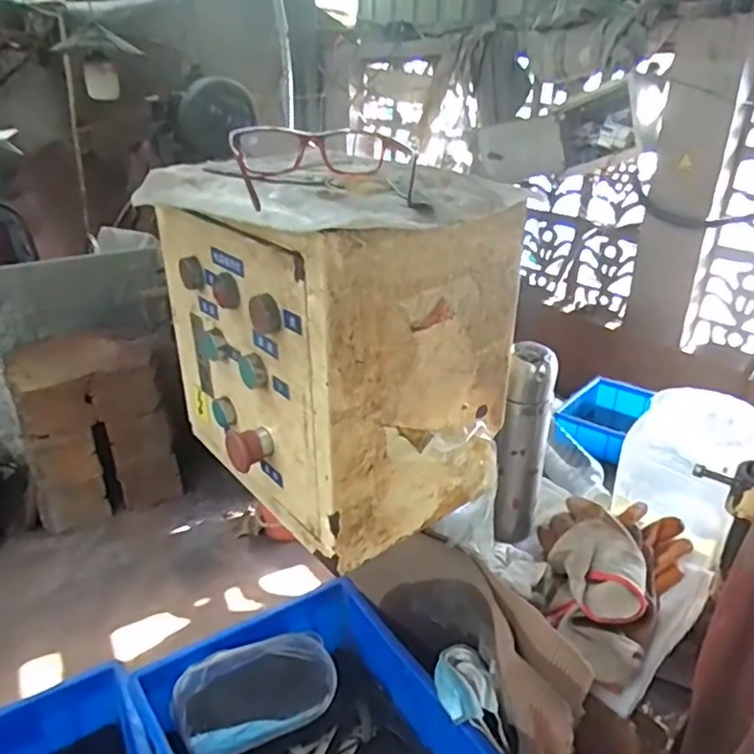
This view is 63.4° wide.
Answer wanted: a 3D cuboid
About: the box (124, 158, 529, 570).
[{"bbox_3d":[-0.043,-0.037,0.564,0.212,0.285,0.274,-18,31,-33],"label":"box"}]

